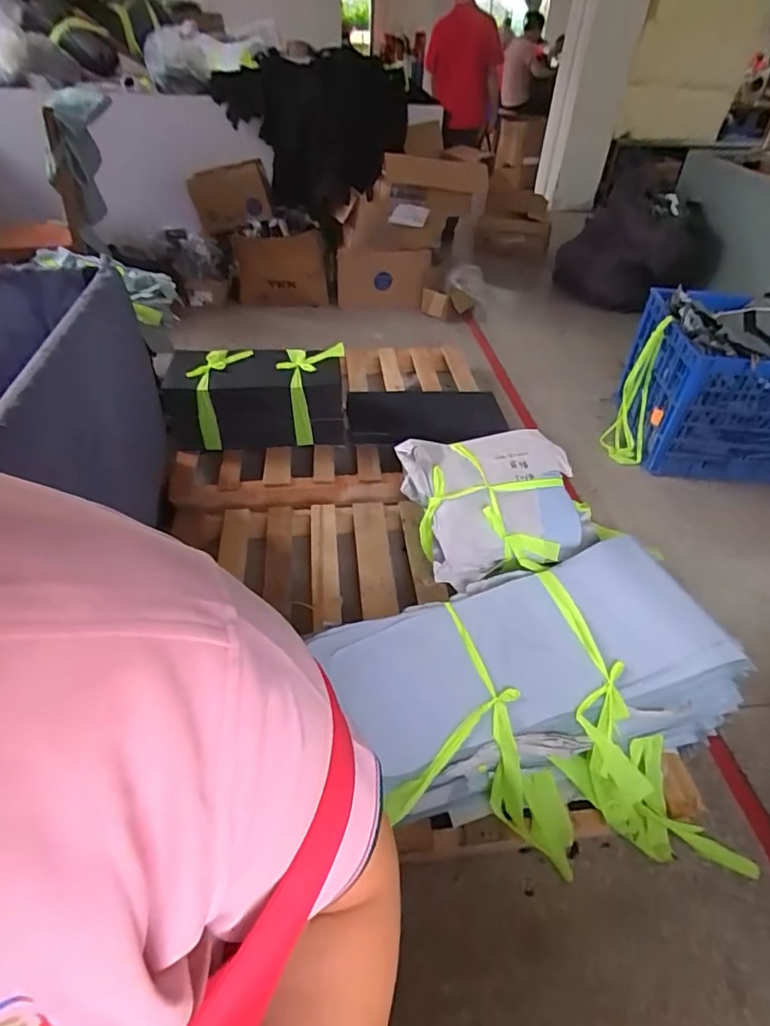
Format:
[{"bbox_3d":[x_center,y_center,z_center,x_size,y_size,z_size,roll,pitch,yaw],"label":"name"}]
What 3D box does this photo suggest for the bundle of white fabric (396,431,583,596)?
[{"bbox_3d":[0.289,-0.038,1.434,0.412,0.165,0.407,-9,44,-13],"label":"bundle of white fabric"}]

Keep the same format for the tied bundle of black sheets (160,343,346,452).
[{"bbox_3d":[-0.450,-0.394,1.850,0.599,0.294,0.226,0,42,-3],"label":"tied bundle of black sheets"}]

